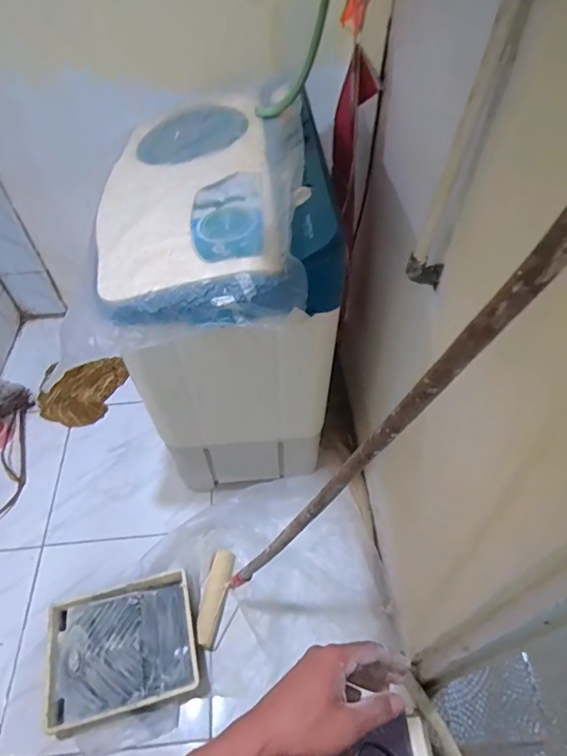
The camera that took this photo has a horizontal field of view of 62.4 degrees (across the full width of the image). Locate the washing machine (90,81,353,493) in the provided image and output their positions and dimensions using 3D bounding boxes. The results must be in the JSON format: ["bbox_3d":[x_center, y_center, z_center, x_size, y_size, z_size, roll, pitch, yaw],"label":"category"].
[{"bbox_3d":[-0.153,-0.182,1.283,0.489,0.824,0.762,-5,49,-2],"label":"washing machine"}]

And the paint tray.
[{"bbox_3d":[-0.406,0.681,1.186,0.360,0.057,0.277,-12,50,-8],"label":"paint tray"}]

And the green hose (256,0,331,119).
[{"bbox_3d":[0.037,-0.679,0.971,0.051,0.450,0.094,-35,91,-25],"label":"green hose"}]

